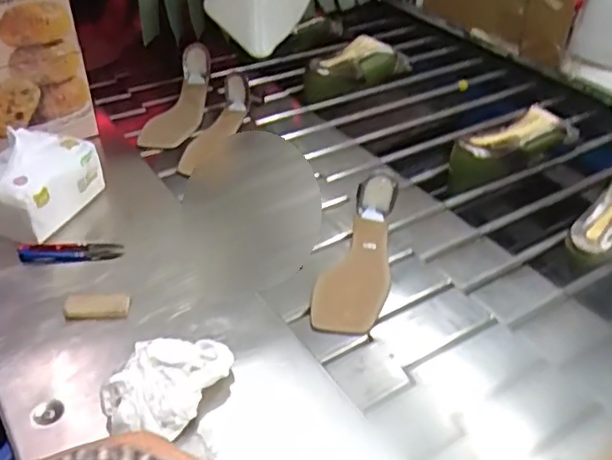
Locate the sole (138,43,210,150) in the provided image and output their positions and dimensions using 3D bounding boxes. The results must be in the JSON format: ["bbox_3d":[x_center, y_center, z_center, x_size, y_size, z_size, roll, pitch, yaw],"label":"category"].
[{"bbox_3d":[-0.210,-0.222,1.022,0.074,0.081,0.250,3,38,2],"label":"sole"}]

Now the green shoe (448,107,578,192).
[{"bbox_3d":[0.290,-0.114,0.899,0.202,0.074,0.056,-17,41,-21],"label":"green shoe"}]

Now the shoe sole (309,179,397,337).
[{"bbox_3d":[0.062,0.020,0.715,0.072,0.062,0.213,11,39,12],"label":"shoe sole"}]

